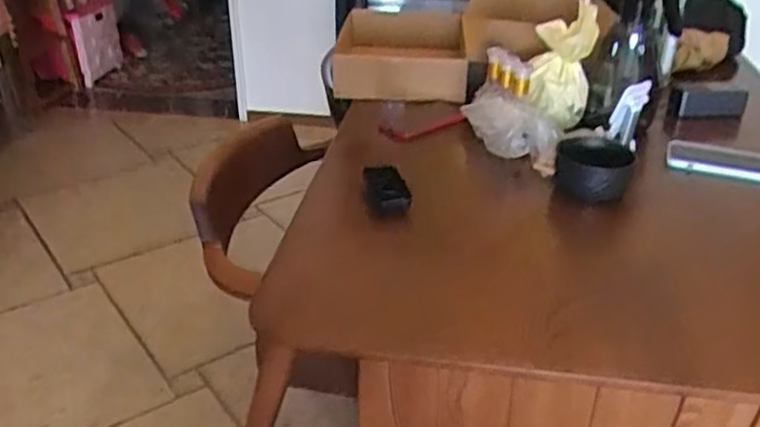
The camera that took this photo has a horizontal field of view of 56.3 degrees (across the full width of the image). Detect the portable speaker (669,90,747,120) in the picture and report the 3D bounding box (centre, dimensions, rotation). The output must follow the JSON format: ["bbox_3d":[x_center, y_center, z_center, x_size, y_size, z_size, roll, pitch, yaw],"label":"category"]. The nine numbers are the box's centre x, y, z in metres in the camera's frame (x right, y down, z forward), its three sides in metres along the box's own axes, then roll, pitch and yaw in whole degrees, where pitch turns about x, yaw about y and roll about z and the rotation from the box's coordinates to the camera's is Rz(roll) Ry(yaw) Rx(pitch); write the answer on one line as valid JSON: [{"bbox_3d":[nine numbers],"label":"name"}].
[{"bbox_3d":[0.622,-0.210,1.335,0.138,0.039,0.022,-1,29,-3],"label":"portable speaker"}]

